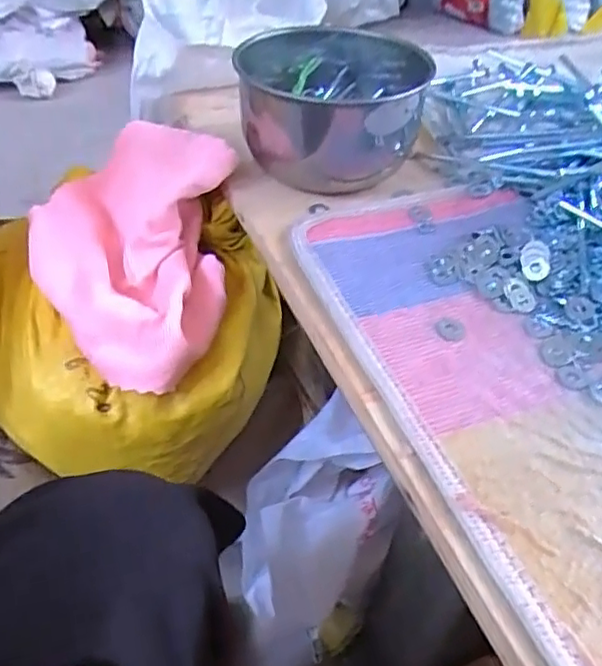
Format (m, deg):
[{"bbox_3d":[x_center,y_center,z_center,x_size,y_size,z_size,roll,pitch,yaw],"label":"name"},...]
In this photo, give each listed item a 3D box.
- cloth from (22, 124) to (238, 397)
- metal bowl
[{"bbox_3d":[-0.148,-0.082,0.541,0.237,0.110,0.182,33,52,26],"label":"cloth"},{"bbox_3d":[0.033,-0.223,0.608,0.167,0.081,0.197,-9,47,-12],"label":"metal bowl"}]

